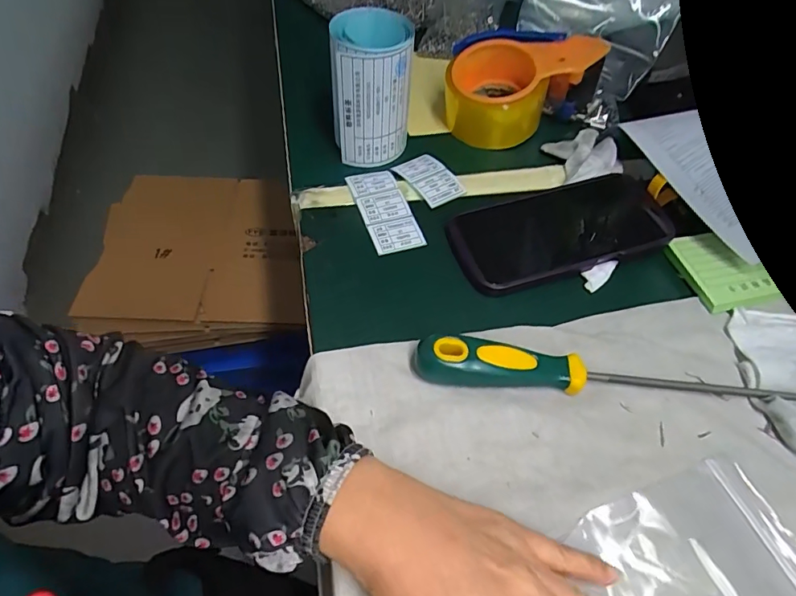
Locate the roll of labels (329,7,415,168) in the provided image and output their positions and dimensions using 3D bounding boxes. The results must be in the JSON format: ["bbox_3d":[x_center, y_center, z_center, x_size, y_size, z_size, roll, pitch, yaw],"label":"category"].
[{"bbox_3d":[-0.023,-0.183,0.423,0.069,0.098,0.084,1,55,-4],"label":"roll of labels"}]

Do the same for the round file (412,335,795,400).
[{"bbox_3d":[0.134,0.048,0.313,0.245,0.026,0.024,4,55,-1],"label":"round file"}]

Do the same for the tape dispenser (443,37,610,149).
[{"bbox_3d":[0.112,-0.208,0.467,0.131,0.072,0.085,-24,60,-19],"label":"tape dispenser"}]

